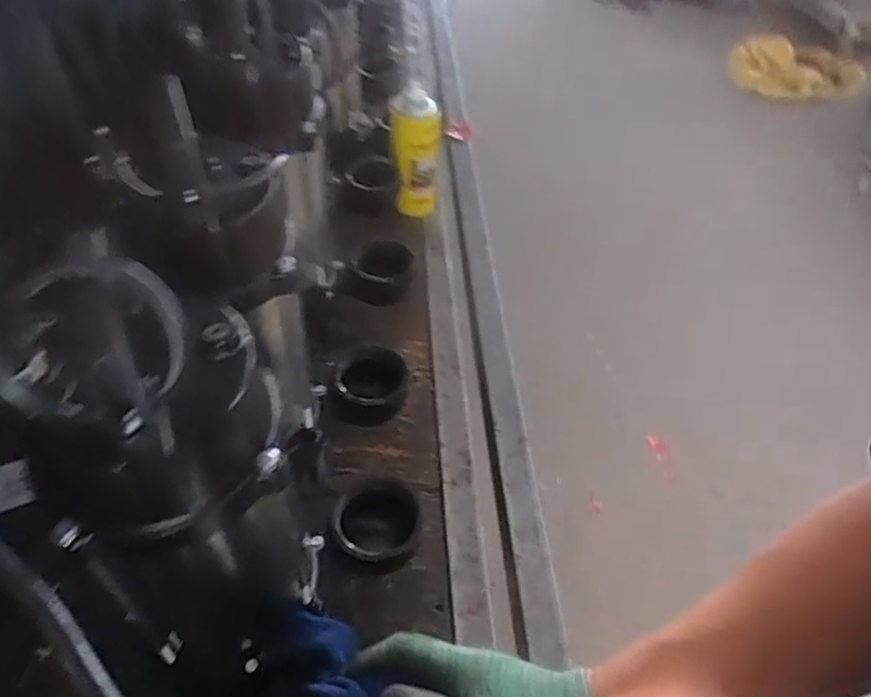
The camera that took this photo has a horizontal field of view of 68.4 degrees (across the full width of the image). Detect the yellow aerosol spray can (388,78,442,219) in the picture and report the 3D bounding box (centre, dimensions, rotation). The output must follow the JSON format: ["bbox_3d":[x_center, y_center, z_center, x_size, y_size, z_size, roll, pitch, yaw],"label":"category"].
[{"bbox_3d":[-0.030,-0.270,0.899,0.067,0.164,0.072,2,47,-2],"label":"yellow aerosol spray can"}]

